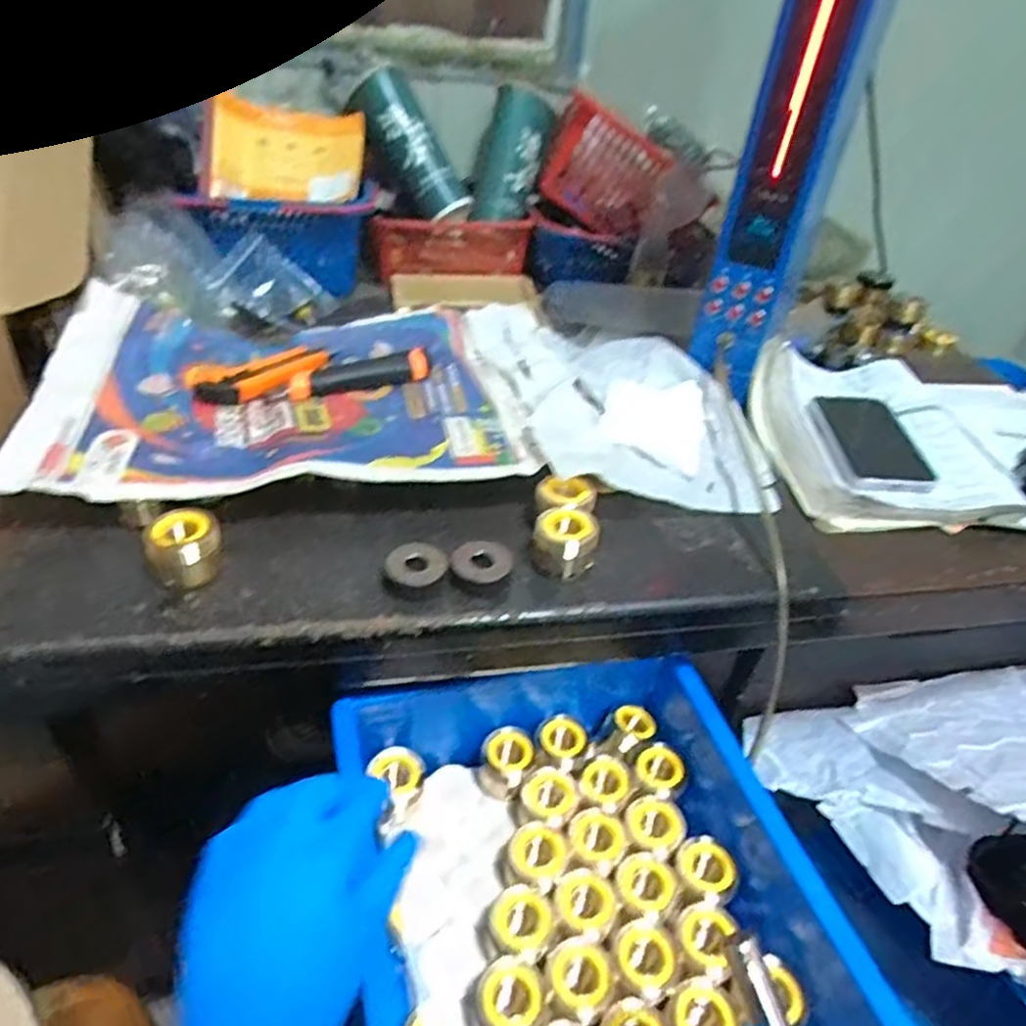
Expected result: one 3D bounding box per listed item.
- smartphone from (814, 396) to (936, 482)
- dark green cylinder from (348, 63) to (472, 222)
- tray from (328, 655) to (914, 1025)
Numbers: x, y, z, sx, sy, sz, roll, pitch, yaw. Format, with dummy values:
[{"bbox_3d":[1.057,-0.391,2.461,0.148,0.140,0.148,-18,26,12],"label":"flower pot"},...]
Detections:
[{"bbox_3d":[0.332,-0.072,0.647,0.069,0.010,0.142,7,38,0],"label":"smartphone"},{"bbox_3d":[-0.121,-0.426,0.822,0.063,0.176,0.061,-22,20,37],"label":"dark green cylinder"},{"bbox_3d":[0.045,0.246,0.420,0.261,0.100,0.353,-6,40,-16],"label":"tray"}]

